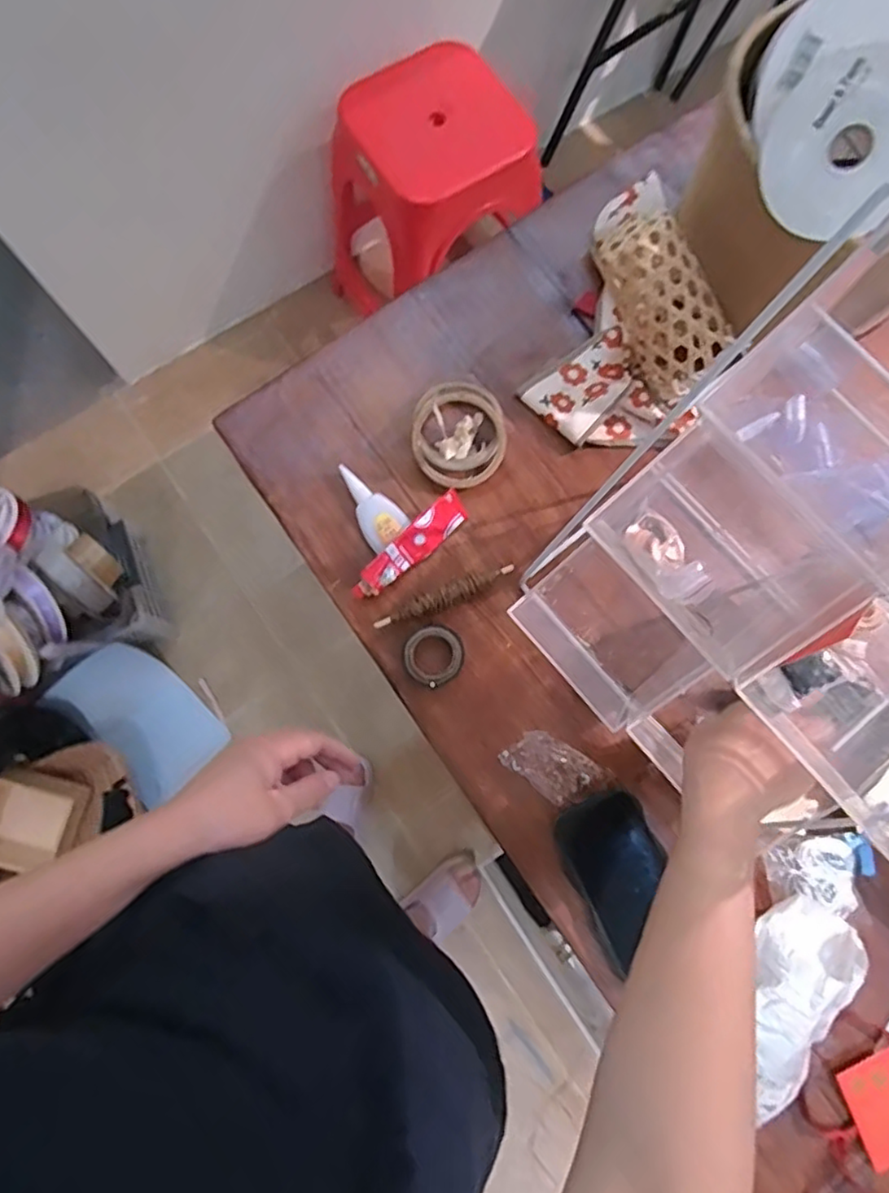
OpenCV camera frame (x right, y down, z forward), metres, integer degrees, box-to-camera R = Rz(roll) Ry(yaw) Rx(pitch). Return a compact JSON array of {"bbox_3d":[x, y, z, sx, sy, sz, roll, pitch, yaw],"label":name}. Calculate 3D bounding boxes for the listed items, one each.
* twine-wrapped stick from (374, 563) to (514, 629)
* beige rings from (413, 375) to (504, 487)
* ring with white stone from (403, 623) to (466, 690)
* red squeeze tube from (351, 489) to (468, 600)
[{"bbox_3d":[0.000,0.000,0.585,0.132,0.025,0.019,-24,80,-6],"label":"twine-wrapped stick"},{"bbox_3d":[0.016,-0.159,0.617,0.100,0.036,0.096,0,78,-1],"label":"beige rings"},{"bbox_3d":[-0.009,0.054,0.584,0.055,0.019,0.052,0,78,-1],"label":"ring with white stone"},{"bbox_3d":[-0.032,-0.045,0.595,0.125,0.032,0.027,-41,82,-9],"label":"red squeeze tube"}]

